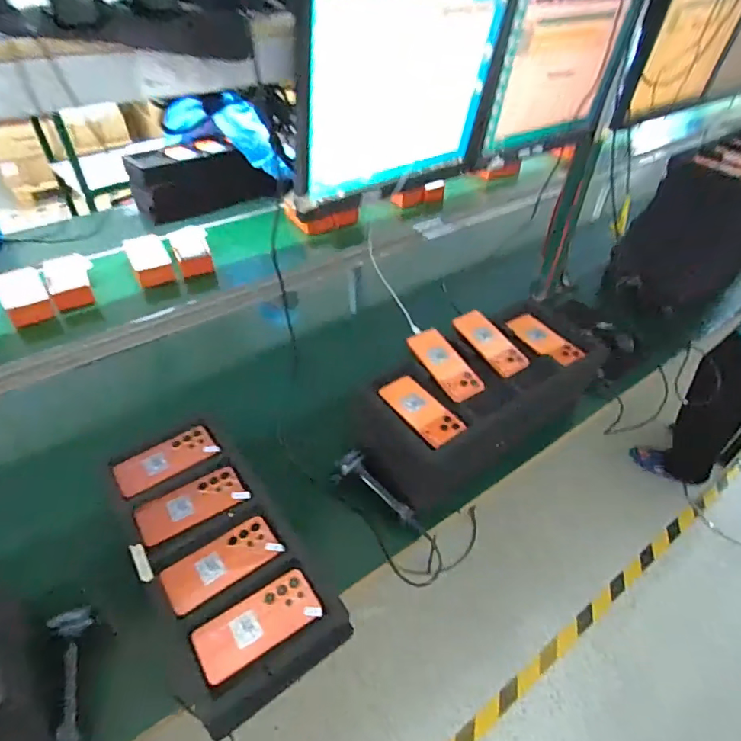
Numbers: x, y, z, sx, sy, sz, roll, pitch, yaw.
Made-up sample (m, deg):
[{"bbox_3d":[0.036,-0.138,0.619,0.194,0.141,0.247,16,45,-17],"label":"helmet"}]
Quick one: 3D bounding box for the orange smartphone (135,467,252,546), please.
[{"bbox_3d":[-0.302,0.225,0.818,0.172,0.009,0.078,-23,48,-23],"label":"orange smartphone"}]

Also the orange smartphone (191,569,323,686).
[{"bbox_3d":[-0.160,0.359,0.687,0.171,0.013,0.085,-23,48,-24],"label":"orange smartphone"}]

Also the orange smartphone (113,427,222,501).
[{"bbox_3d":[-0.374,0.159,0.883,0.176,0.013,0.087,-26,49,-26],"label":"orange smartphone"}]

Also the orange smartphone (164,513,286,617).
[{"bbox_3d":[-0.231,0.298,0.752,0.170,0.014,0.077,-25,49,-26],"label":"orange smartphone"}]

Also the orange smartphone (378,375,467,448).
[{"bbox_3d":[0.090,0.069,0.864,0.072,0.015,0.156,-29,51,-28],"label":"orange smartphone"}]

